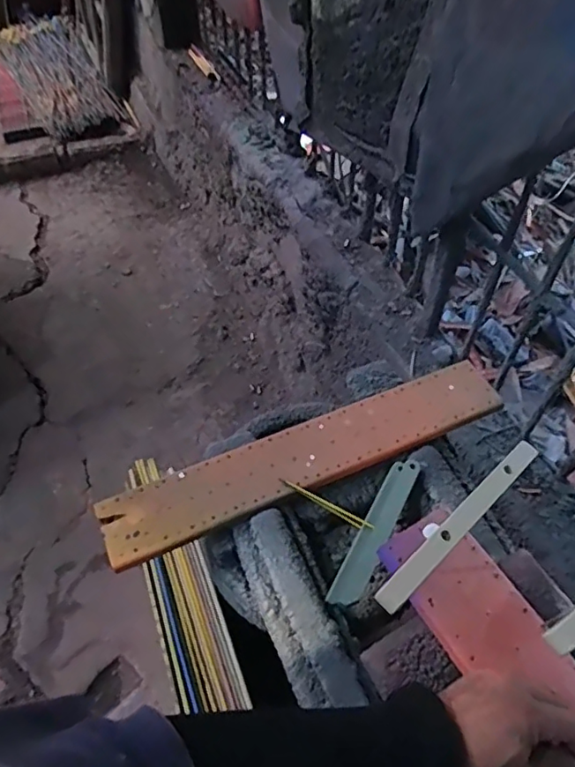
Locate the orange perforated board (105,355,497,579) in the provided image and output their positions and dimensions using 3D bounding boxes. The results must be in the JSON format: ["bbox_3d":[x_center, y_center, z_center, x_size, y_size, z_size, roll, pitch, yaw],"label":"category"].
[{"bbox_3d":[0.031,0.087,0.710,0.530,0.015,0.087,-22,55,-14],"label":"orange perforated board"}]

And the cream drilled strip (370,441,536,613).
[{"bbox_3d":[0.126,0.094,0.393,0.187,0.005,0.016,-33,54,-32],"label":"cream drilled strip"}]

